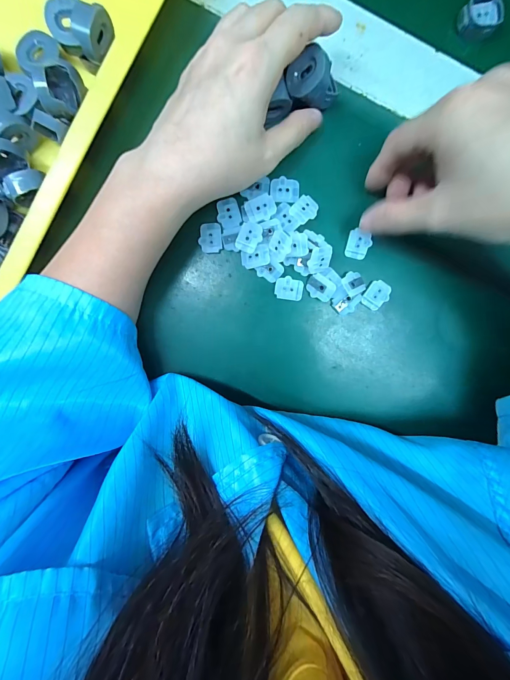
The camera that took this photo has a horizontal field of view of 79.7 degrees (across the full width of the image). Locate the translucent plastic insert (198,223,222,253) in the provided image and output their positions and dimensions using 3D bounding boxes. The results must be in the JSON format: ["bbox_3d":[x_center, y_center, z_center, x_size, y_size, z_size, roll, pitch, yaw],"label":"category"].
[{"bbox_3d":[-0.034,-0.078,0.232,0.017,0.004,0.022,-4,96,1],"label":"translucent plastic insert"}]

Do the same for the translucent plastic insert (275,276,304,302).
[{"bbox_3d":[0.026,-0.040,0.235,0.021,0.004,0.017,7,96,0],"label":"translucent plastic insert"}]

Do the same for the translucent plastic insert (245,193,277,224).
[{"bbox_3d":[0.005,-0.097,0.225,0.022,0.005,0.017,-21,95,3],"label":"translucent plastic insert"}]

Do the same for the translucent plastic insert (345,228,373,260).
[{"bbox_3d":[0.079,-0.072,0.232,0.017,0.004,0.020,12,96,0],"label":"translucent plastic insert"}]

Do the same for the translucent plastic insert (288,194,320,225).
[{"bbox_3d":[0.037,-0.097,0.226,0.017,0.006,0.021,43,95,-3],"label":"translucent plastic insert"}]

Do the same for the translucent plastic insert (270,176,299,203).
[{"bbox_3d":[0.022,-0.112,0.228,0.021,0.004,0.017,0,96,1],"label":"translucent plastic insert"}]

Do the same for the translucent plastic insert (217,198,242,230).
[{"bbox_3d":[-0.020,-0.095,0.229,0.017,0.004,0.021,-14,96,2],"label":"translucent plastic insert"}]

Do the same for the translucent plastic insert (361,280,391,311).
[{"bbox_3d":[0.094,-0.034,0.234,0.017,0.004,0.022,37,95,-3],"label":"translucent plastic insert"}]

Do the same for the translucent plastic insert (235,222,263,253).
[{"bbox_3d":[-0.004,-0.077,0.227,0.018,0.004,0.022,27,96,-2],"label":"translucent plastic insert"}]

